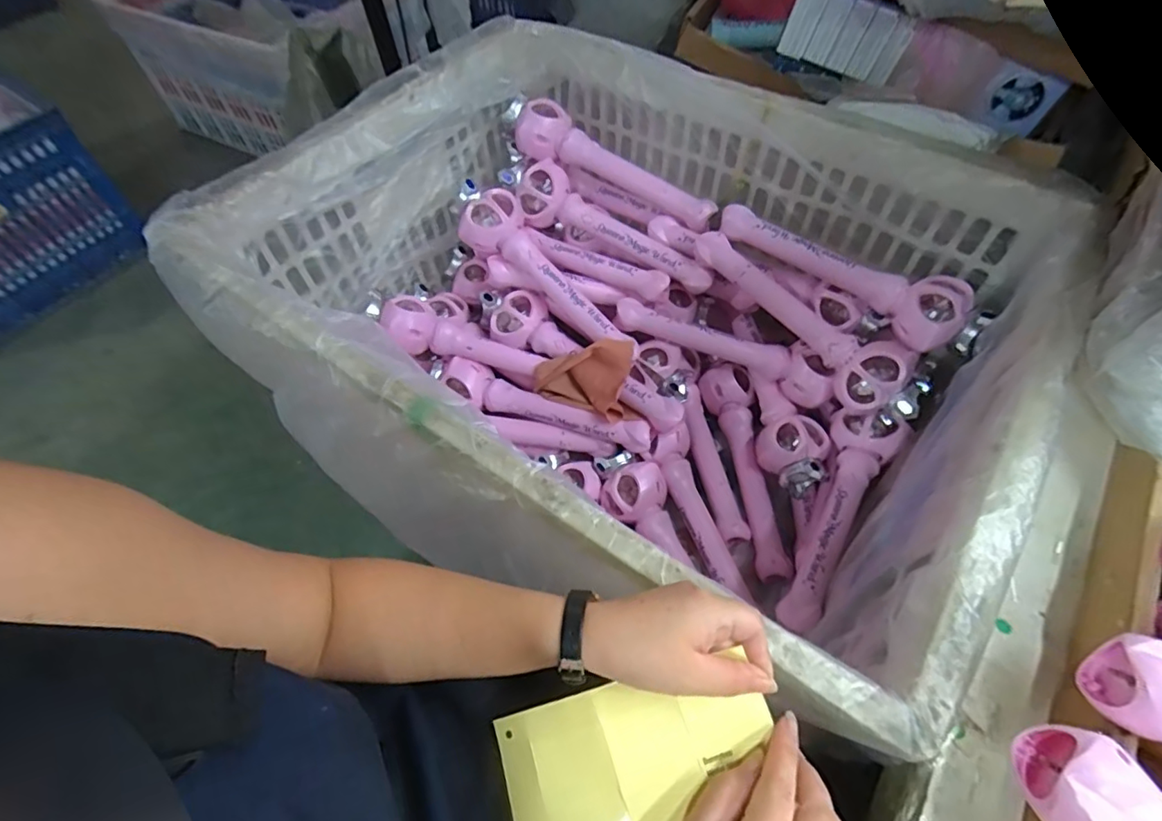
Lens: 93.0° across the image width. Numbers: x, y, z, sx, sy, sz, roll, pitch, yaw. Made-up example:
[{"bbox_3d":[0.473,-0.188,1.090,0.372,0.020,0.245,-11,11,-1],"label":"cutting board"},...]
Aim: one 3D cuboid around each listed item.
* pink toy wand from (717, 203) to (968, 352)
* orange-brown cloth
[{"bbox_3d":[0.346,-0.192,0.749,0.334,0.069,0.076,39,66,24],"label":"pink toy wand"},{"bbox_3d":[0.005,-0.037,0.809,0.146,0.032,0.112,-6,91,20],"label":"orange-brown cloth"}]

